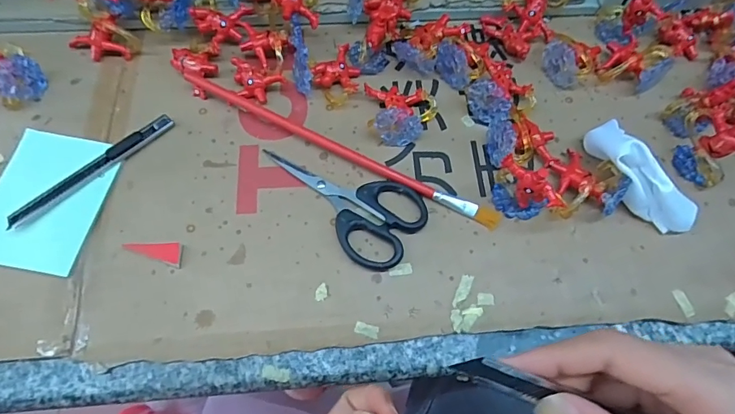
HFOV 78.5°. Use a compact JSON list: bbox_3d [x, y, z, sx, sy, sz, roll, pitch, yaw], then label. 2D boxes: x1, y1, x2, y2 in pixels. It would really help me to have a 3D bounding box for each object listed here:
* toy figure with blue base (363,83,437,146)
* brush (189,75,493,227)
[{"bbox_3d":[0.027,-0.077,0.349,0.055,0.027,0.053,-2,66,-4],"label":"toy figure with blue base"},{"bbox_3d":[-0.022,-0.046,0.341,0.260,0.011,0.015,26,67,9],"label":"brush"}]

